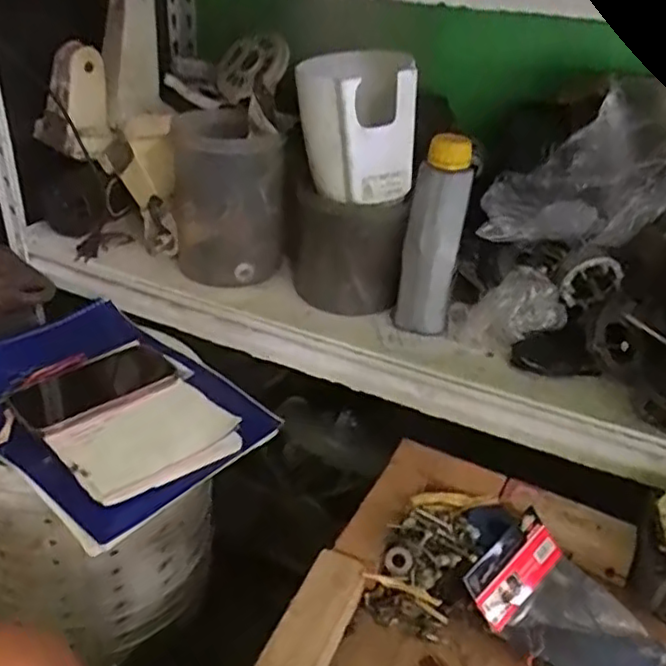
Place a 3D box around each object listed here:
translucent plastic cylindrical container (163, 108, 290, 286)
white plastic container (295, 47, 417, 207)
[{"bbox_3d":[-0.132,-0.169,0.823,0.129,0.180,0.146,-4,32,-11],"label":"translucent plastic cylindrical container"},{"bbox_3d":[0.024,-0.216,0.696,0.109,0.136,0.105,-4,32,-12],"label":"white plastic container"}]

